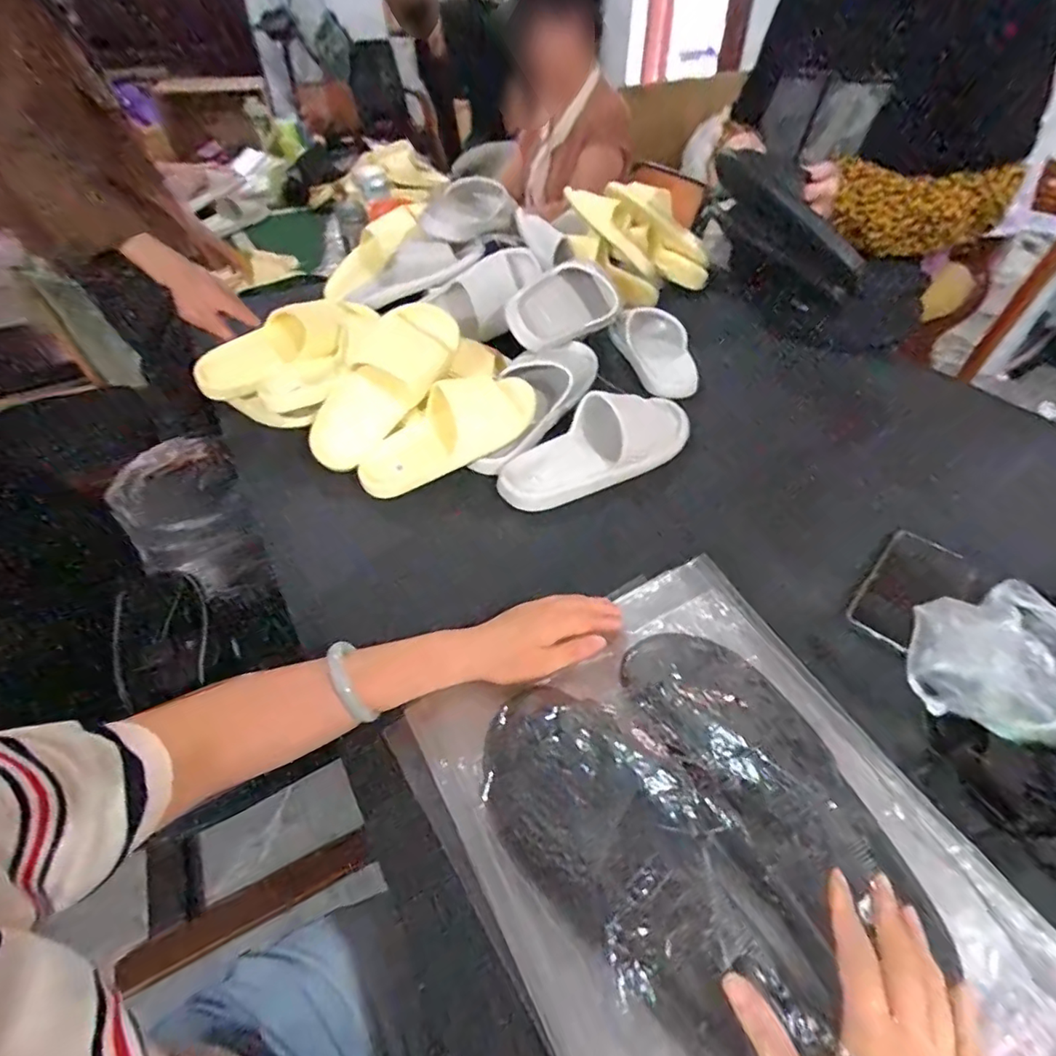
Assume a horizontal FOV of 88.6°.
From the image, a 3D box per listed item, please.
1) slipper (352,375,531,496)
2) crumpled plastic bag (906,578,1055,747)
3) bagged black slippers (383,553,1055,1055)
[{"bbox_3d":[-0.102,-0.120,0.663,0.234,0.069,0.087,-31,51,-5],"label":"slipper"},{"bbox_3d":[0.380,0.112,0.427,0.143,0.082,0.112,-11,46,-10],"label":"crumpled plastic bag"},{"bbox_3d":[0.132,0.209,0.359,0.317,0.085,0.402,-24,50,-21],"label":"bagged black slippers"}]

